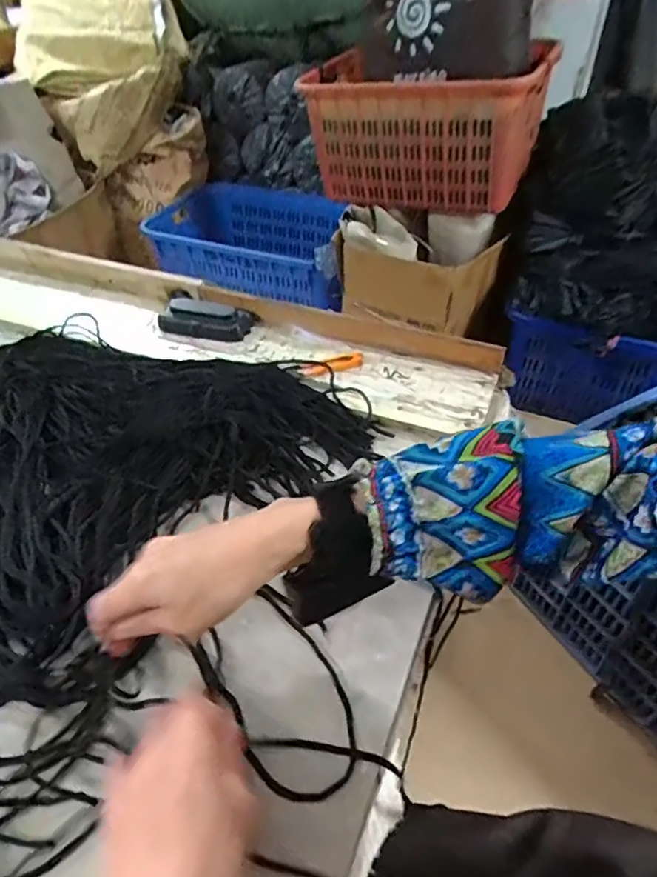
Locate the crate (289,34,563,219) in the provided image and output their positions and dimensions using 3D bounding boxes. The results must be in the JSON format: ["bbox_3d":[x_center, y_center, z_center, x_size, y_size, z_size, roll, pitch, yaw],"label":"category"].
[{"bbox_3d":[0.227,-0.782,1.440,0.589,0.311,0.303,11,45,12],"label":"crate"}]

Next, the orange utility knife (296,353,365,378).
[{"bbox_3d":[0.005,-0.080,0.615,0.072,0.009,0.021,-14,46,-11],"label":"orange utility knife"}]

